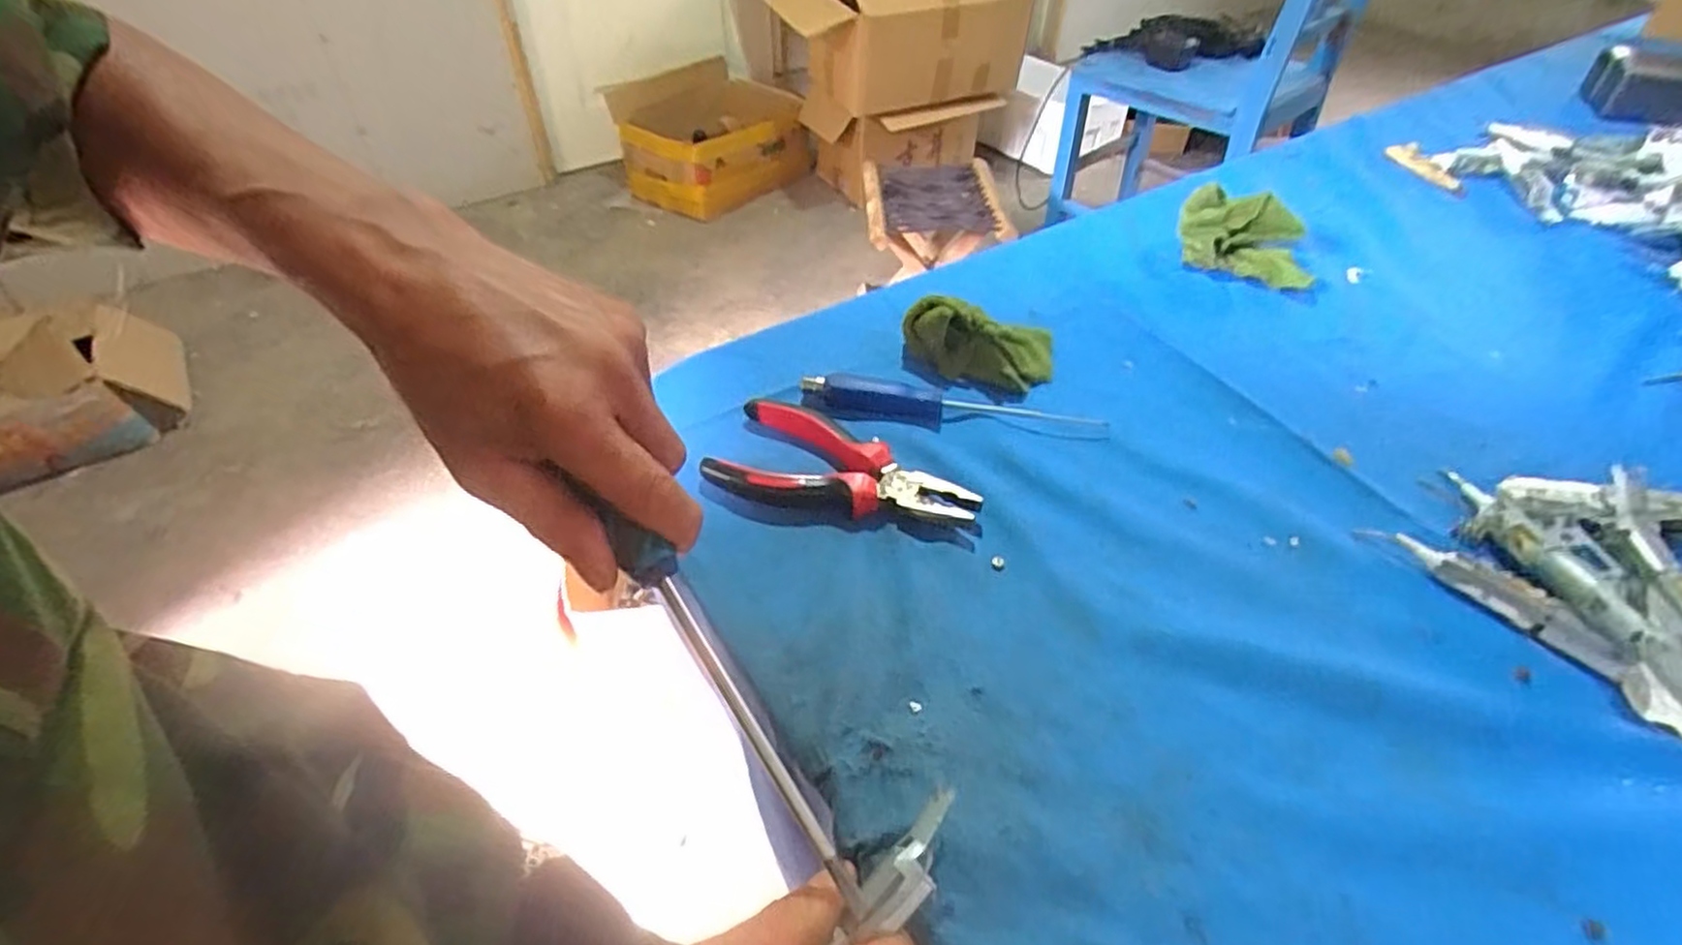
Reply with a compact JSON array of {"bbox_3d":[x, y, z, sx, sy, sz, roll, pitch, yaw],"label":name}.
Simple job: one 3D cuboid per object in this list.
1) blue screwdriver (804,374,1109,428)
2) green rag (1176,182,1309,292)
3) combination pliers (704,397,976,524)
[{"bbox_3d":[0.069,-0.044,0.497,0.191,0.017,0.024,8,45,9],"label":"blue screwdriver"},{"bbox_3d":[0.331,-0.193,0.632,0.107,0.048,0.064,16,46,17],"label":"green rag"},{"bbox_3d":[0.003,-0.003,0.455,0.153,0.020,0.069,13,46,14],"label":"combination pliers"}]

